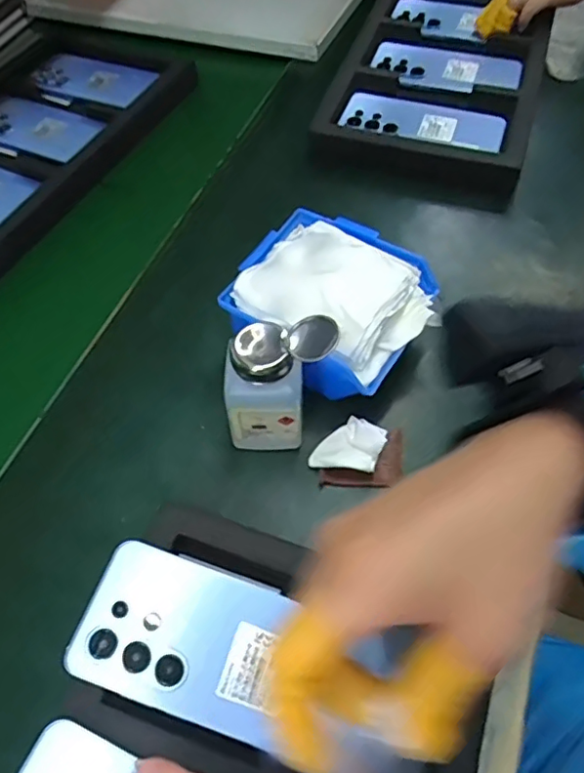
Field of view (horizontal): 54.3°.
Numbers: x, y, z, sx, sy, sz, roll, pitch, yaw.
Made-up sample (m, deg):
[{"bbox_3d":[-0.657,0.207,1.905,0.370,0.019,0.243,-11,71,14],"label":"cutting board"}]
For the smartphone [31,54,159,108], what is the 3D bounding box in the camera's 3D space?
[{"bbox_3d":[-0.251,-0.389,0.720,0.172,0.009,0.084,24,61,16],"label":"smartphone"}]

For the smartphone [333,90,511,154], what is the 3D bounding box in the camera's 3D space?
[{"bbox_3d":[0.141,-0.287,0.618,0.171,0.011,0.076,18,60,16],"label":"smartphone"}]

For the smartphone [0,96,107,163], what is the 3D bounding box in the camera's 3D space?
[{"bbox_3d":[-0.303,-0.305,0.665,0.165,0.004,0.074,24,62,18],"label":"smartphone"}]

